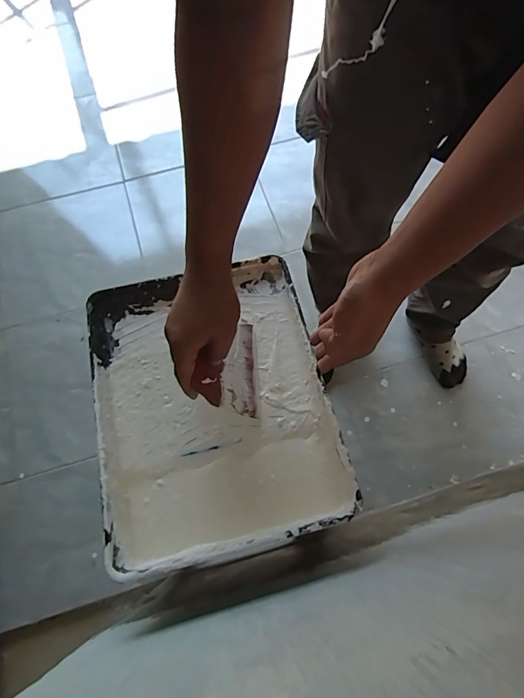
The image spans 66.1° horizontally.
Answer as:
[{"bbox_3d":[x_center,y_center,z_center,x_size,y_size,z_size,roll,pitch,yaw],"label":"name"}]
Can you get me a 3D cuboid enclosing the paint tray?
[{"bbox_3d":[-0.062,0.057,0.500,0.275,0.068,0.343,-15,72,-3],"label":"paint tray"}]

